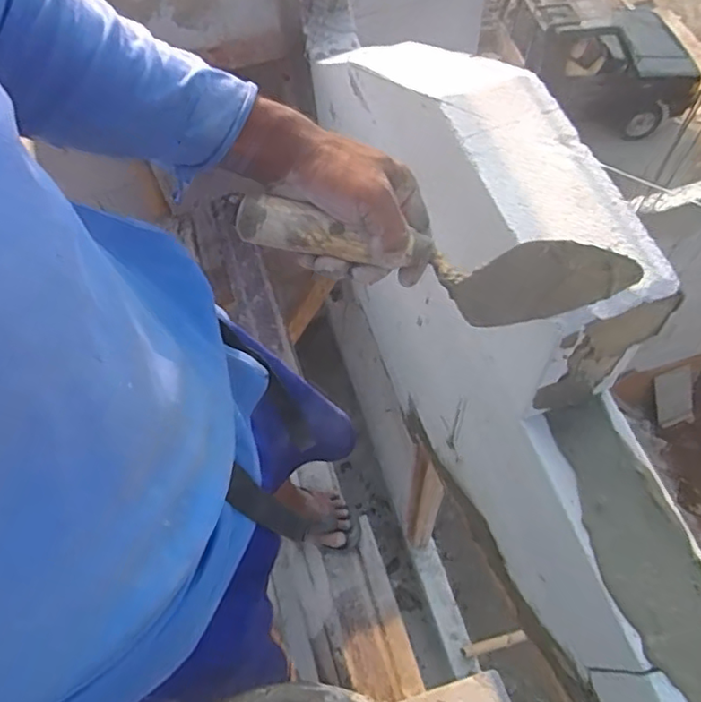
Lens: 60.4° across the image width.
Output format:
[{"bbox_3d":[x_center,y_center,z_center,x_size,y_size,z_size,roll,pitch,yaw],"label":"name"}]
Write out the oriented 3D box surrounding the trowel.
[{"bbox_3d":[0.062,-0.062,0.404,0.271,0.077,0.040,12,63,-6],"label":"trowel"}]

